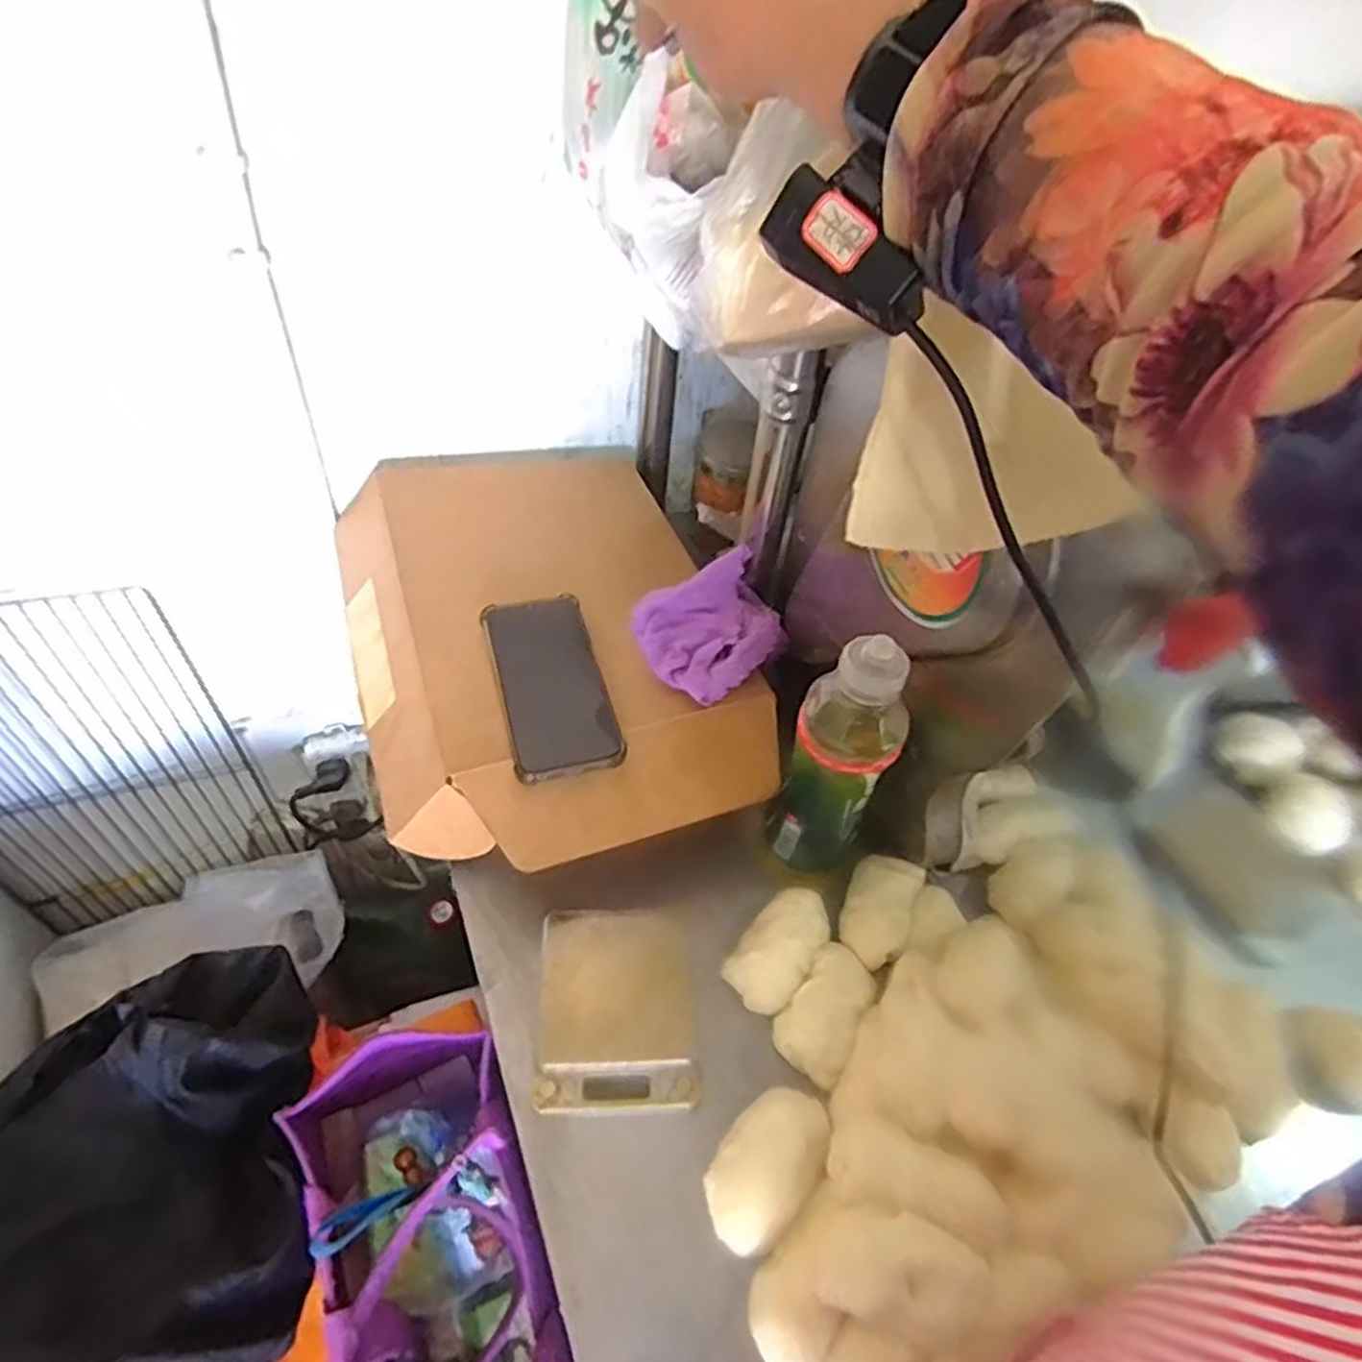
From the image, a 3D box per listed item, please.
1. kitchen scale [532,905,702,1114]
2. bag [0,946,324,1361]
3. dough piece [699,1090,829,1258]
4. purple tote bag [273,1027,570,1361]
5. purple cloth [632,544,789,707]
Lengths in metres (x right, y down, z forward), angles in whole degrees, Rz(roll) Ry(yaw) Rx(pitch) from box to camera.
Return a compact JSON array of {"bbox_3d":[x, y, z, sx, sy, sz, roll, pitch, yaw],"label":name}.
[{"bbox_3d":[-0.042,0.213,0.511,0.100,0.018,0.125,1,48,-5],"label":"kitchen scale"},{"bbox_3d":[-0.400,0.375,0.536,0.265,0.131,0.381,23,49,14],"label":"bag"},{"bbox_3d":[0.052,0.285,0.456,0.054,0.031,0.087,37,54,25],"label":"dough piece"},{"bbox_3d":[-0.191,0.473,0.597,0.145,0.240,0.355,-17,52,-20],"label":"purple tote bag"},{"bbox_3d":[0.025,-0.047,0.622,0.121,0.048,0.109,-30,58,-29],"label":"purple cloth"}]

